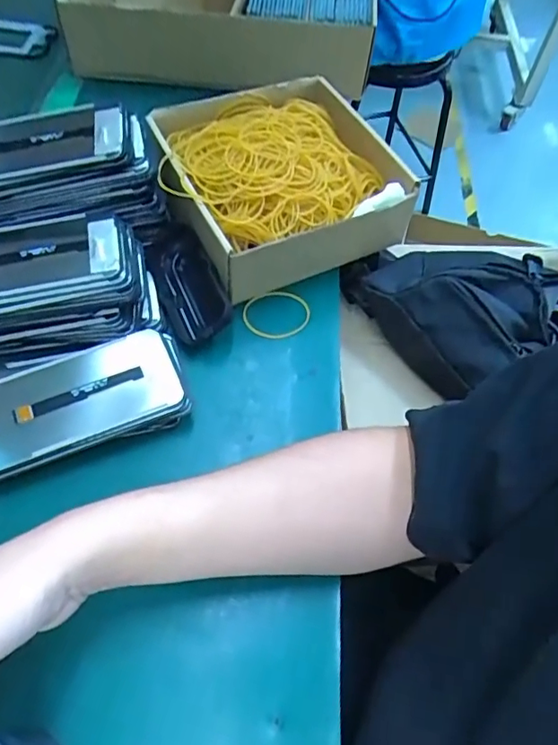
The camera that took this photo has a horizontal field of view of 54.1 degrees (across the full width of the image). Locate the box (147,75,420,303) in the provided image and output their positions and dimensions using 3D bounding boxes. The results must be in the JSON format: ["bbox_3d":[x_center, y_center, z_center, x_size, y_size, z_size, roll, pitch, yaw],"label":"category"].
[{"bbox_3d":[-0.004,-0.175,0.511,0.208,0.083,0.192,-24,63,-18],"label":"box"}]

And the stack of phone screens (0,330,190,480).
[{"bbox_3d":[-0.155,0.017,0.414,0.159,0.029,0.096,-16,61,-14],"label":"stack of phone screens"}]

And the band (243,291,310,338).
[{"bbox_3d":[-0.002,-0.052,0.482,0.059,0.006,0.047,2,58,-3],"label":"band"}]

